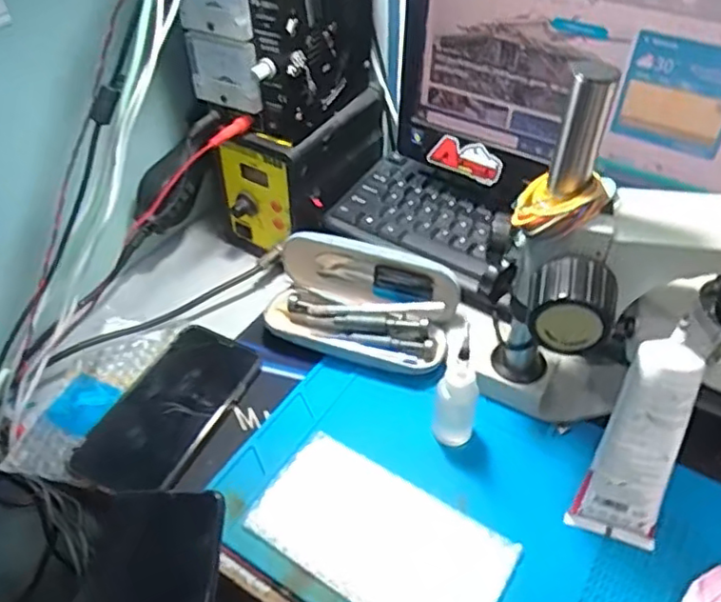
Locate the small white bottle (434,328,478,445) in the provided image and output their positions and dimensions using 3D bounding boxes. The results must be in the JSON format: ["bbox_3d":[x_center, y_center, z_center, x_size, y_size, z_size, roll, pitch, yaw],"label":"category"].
[{"bbox_3d":[0.072,0.063,0.458,0.030,0.114,0.025,11,47,12],"label":"small white bottle"}]

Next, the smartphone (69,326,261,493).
[{"bbox_3d":[-0.151,0.086,0.506,0.081,0.012,0.151,17,48,17],"label":"smartphone"}]

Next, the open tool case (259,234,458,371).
[{"bbox_3d":[0.001,-0.006,0.551,0.161,0.065,0.100,13,47,14],"label":"open tool case"}]

